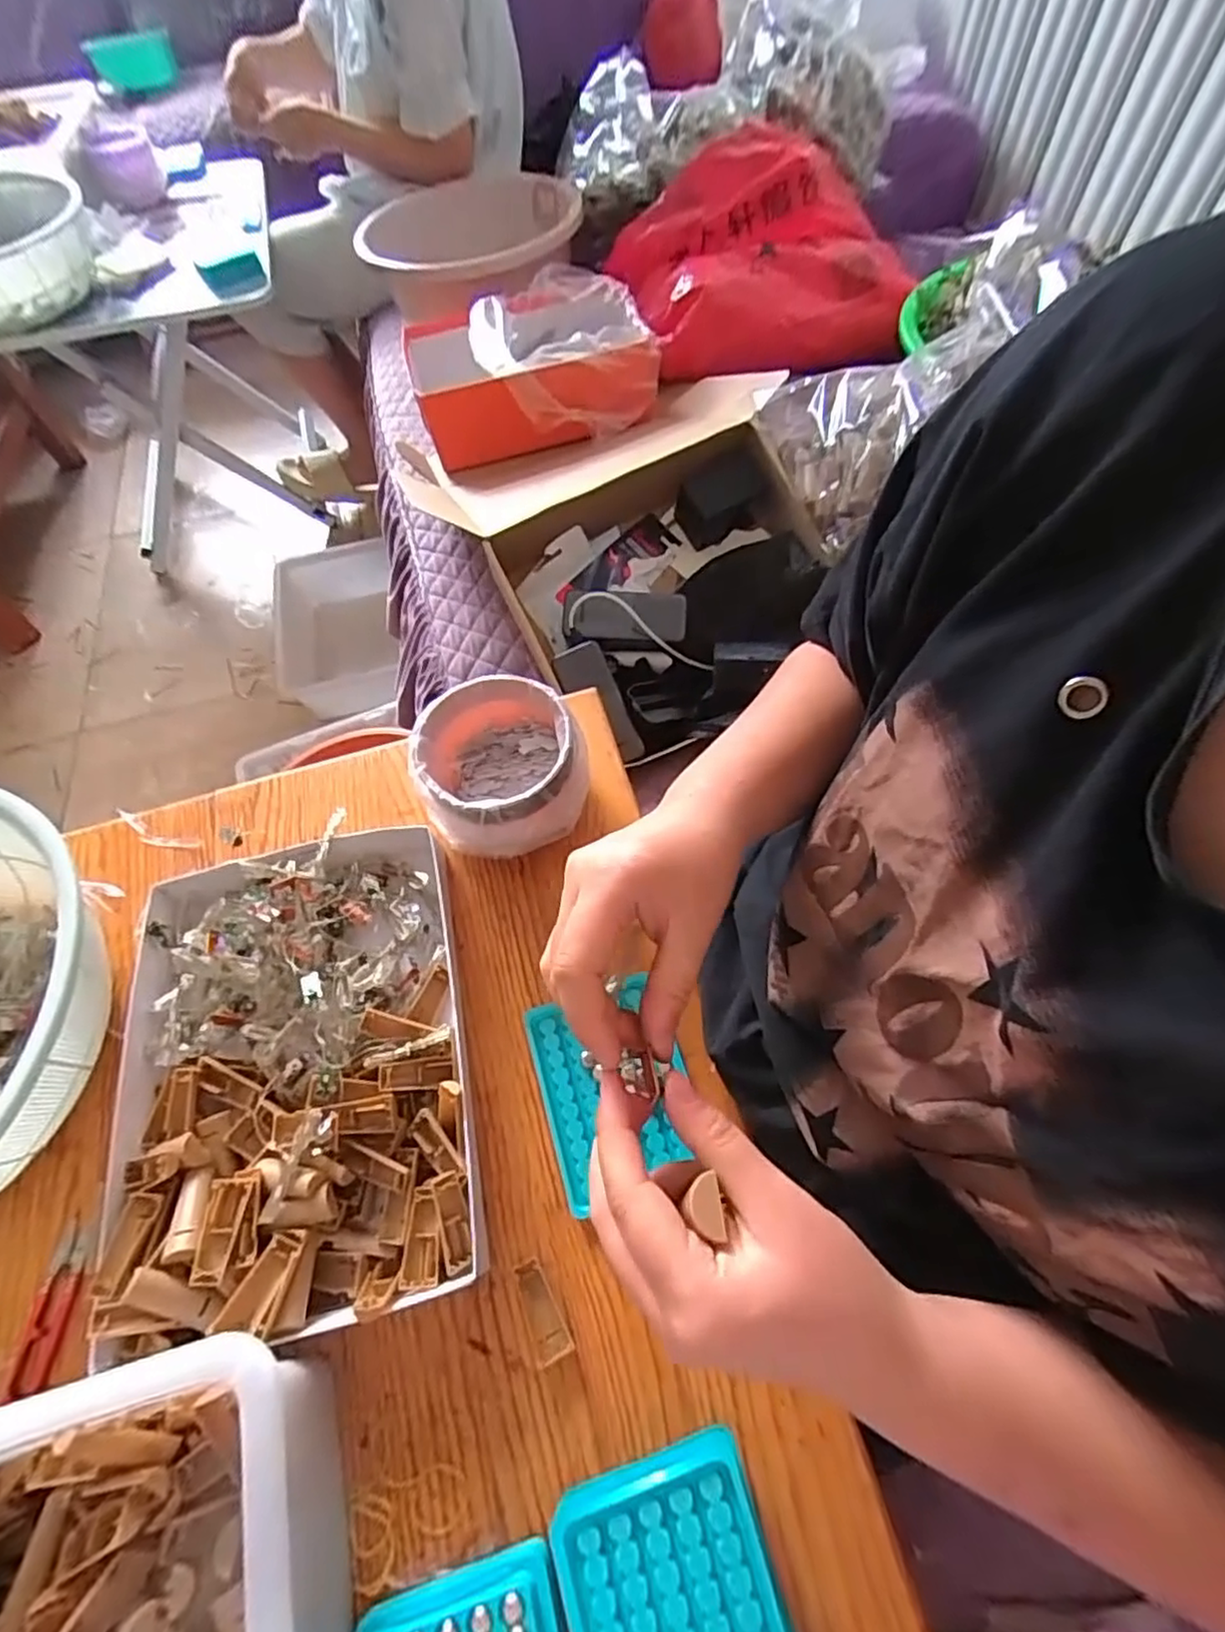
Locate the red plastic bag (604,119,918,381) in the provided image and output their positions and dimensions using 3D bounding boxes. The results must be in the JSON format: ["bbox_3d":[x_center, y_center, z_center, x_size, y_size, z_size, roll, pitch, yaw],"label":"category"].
[{"bbox_3d":[0.204,-0.831,0.957,0.399,0.167,0.354,-13,62,-3],"label":"red plastic bag"}]

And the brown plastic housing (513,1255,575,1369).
[{"bbox_3d":[-0.042,0.288,0.381,0.021,0.010,0.050,-24,63,-9],"label":"brown plastic housing"}]

